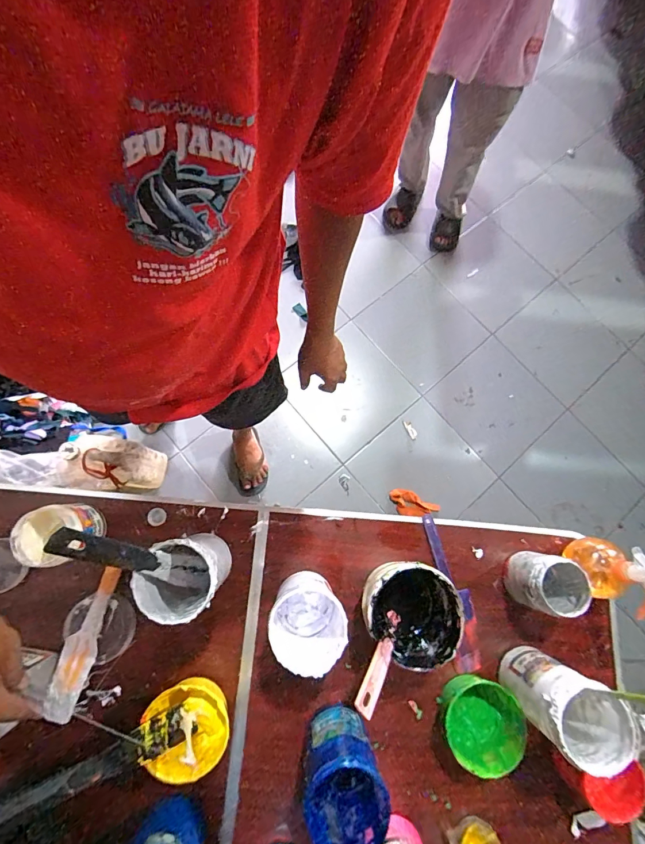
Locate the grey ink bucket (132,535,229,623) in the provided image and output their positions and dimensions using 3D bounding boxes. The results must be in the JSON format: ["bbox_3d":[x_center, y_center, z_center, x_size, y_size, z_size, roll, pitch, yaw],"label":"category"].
[{"bbox_3d":[-0.184,0.216,0.548,0.089,0.161,0.096,1,76,-4],"label":"grey ink bucket"}]

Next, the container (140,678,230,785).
[{"bbox_3d":[-0.183,0.423,0.540,0.103,0.072,0.110,1,76,-4],"label":"container"}]

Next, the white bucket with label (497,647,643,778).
[{"bbox_3d":[0.330,0.392,0.536,0.100,0.135,0.098,41,77,6],"label":"white bucket with label"}]

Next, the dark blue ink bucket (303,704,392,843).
[{"bbox_3d":[0.026,0.457,0.497,0.095,0.122,0.099,-16,78,-8],"label":"dark blue ink bucket"}]

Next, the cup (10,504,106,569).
[{"bbox_3d":[-0.385,0.167,0.575,0.087,0.092,0.078,-24,79,-10],"label":"cup"}]

